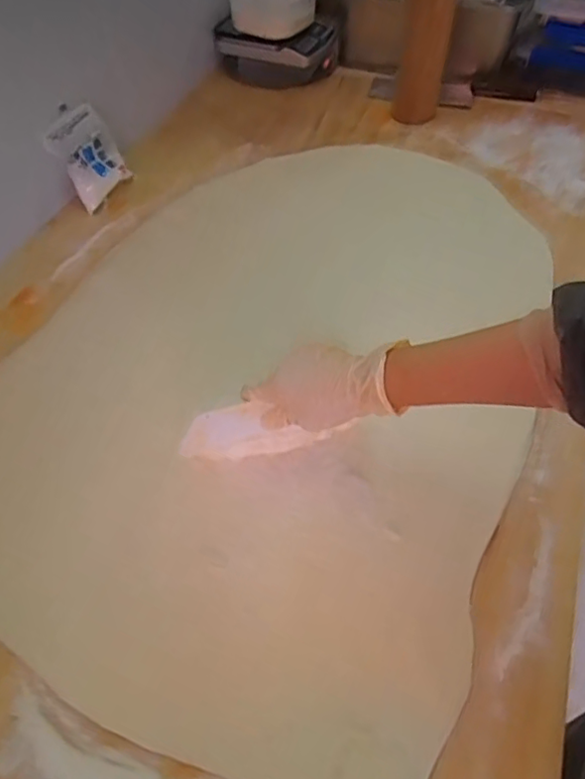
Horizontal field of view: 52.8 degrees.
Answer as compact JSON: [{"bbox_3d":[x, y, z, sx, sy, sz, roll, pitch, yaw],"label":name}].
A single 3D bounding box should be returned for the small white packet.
[{"bbox_3d":[-0.310,-0.357,0.904,0.019,0.127,0.098,4,46,46],"label":"small white packet"}]

